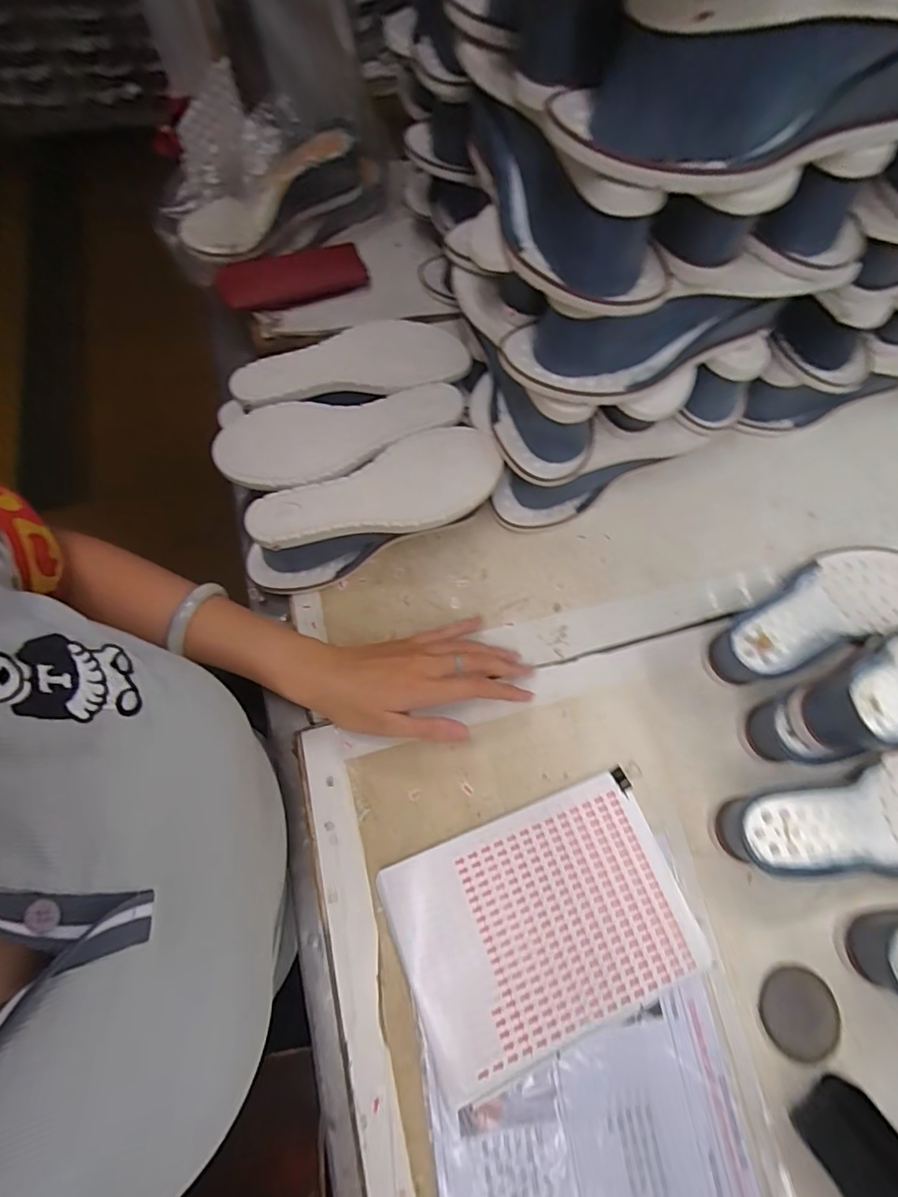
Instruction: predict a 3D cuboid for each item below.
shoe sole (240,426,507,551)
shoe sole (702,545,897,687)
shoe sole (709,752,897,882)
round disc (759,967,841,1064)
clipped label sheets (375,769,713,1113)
[{"bbox_3d":[-0.059,-0.089,0.455,0.225,0.013,0.089,-25,71,-10],"label":"shoe sole"},{"bbox_3d":[0.335,0.009,0.461,0.232,0.051,0.082,-22,70,-8],"label":"shoe sole"},{"bbox_3d":[0.329,0.177,0.396,0.233,0.050,0.084,-12,69,-5],"label":"shoe sole"},{"bbox_3d":[0.255,0.301,0.370,0.055,0.004,0.053,0,69,0],"label":"round disc"},{"bbox_3d":[0.069,0.245,0.388,0.209,0.008,0.153,-21,70,-8],"label":"clipped label sheets"}]

